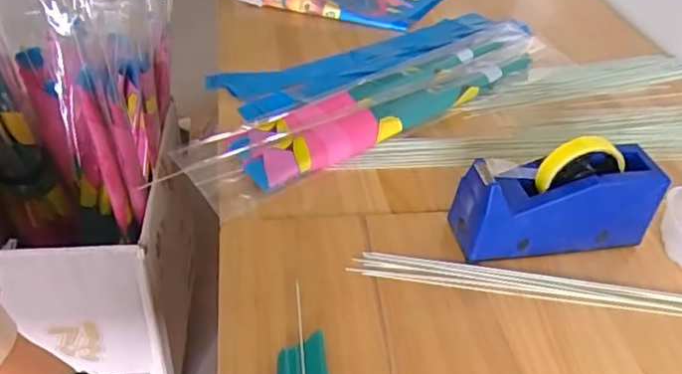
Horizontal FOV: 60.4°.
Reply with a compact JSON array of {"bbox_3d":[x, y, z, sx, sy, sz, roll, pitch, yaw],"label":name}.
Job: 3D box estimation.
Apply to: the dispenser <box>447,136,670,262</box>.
[{"bbox_3d":[0.225,0.012,0.607,0.201,0.123,0.060,-4,41,-11],"label":"dispenser"}]

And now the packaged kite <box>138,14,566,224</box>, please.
[{"bbox_3d":[0.040,-0.157,0.860,0.635,0.031,0.249,-25,49,-31],"label":"packaged kite"}]

